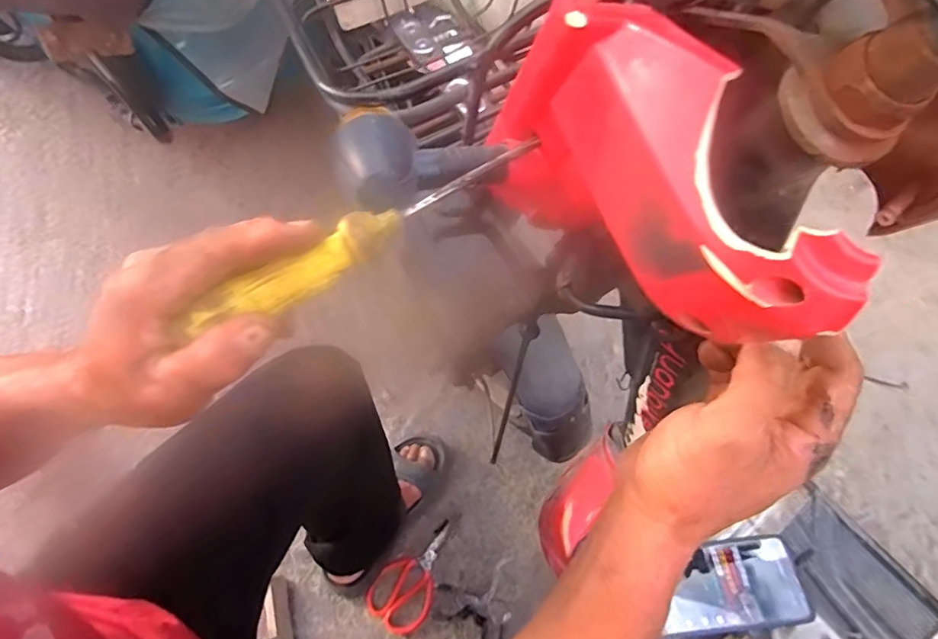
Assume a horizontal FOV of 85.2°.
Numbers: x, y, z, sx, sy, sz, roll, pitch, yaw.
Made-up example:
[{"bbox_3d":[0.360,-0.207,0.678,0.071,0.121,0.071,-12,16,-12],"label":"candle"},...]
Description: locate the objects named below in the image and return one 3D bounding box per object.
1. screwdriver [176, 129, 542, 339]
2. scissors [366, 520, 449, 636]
[{"bbox_3d":[-0.048,-0.042,0.252,0.188,0.020,0.017,-31,70,-9],"label":"screwdriver"},{"bbox_3d":[-0.088,0.425,0.858,0.102,0.017,0.182,31,70,17],"label":"scissors"}]

